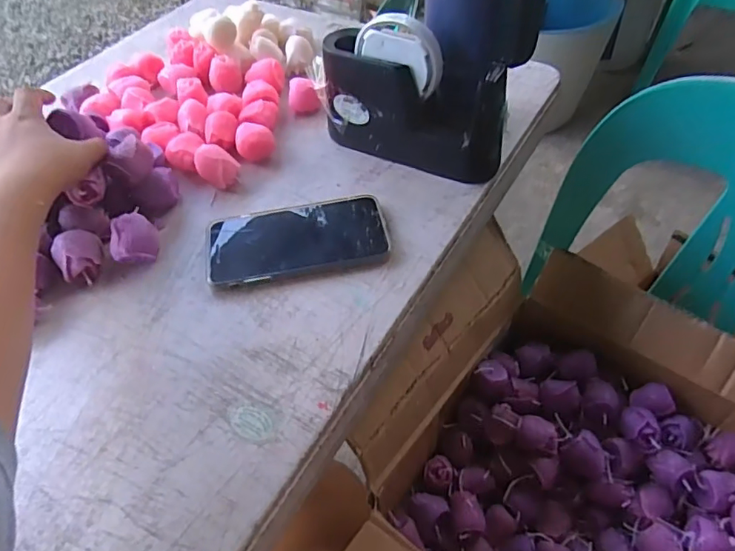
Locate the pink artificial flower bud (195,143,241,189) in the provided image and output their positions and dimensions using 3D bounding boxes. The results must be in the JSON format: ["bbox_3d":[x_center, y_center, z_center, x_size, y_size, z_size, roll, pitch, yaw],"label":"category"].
[{"bbox_3d":[-0.149,-0.109,0.520,0.037,0.030,0.031,30,58,24],"label":"pink artificial flower bud"}]

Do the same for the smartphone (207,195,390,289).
[{"bbox_3d":[-0.063,-0.035,0.467,0.156,0.009,0.087,-11,51,-6],"label":"smartphone"}]

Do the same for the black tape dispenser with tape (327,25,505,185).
[{"bbox_3d":[0.043,-0.163,0.509,0.183,0.101,0.060,20,54,17],"label":"black tape dispenser with tape"}]

